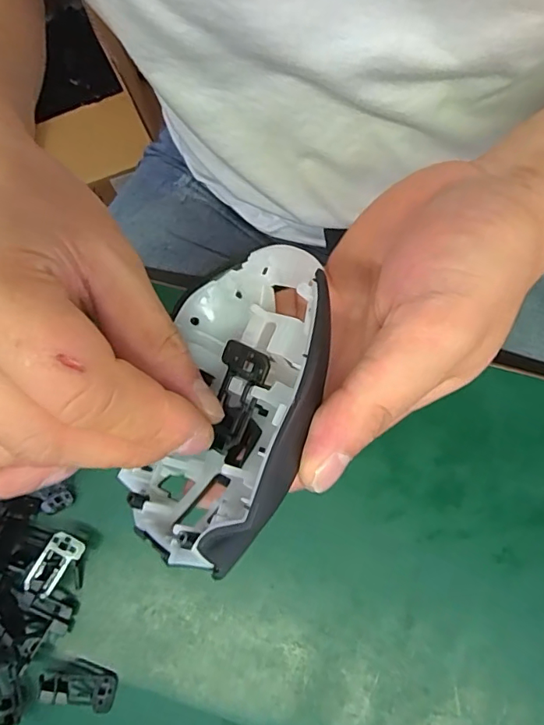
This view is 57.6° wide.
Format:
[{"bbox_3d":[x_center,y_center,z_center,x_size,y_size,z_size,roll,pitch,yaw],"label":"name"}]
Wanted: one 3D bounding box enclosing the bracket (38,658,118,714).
[{"bbox_3d":[-0.115,0.190,0.291,0.044,0.010,0.024,11,80,6],"label":"bracket"}]

